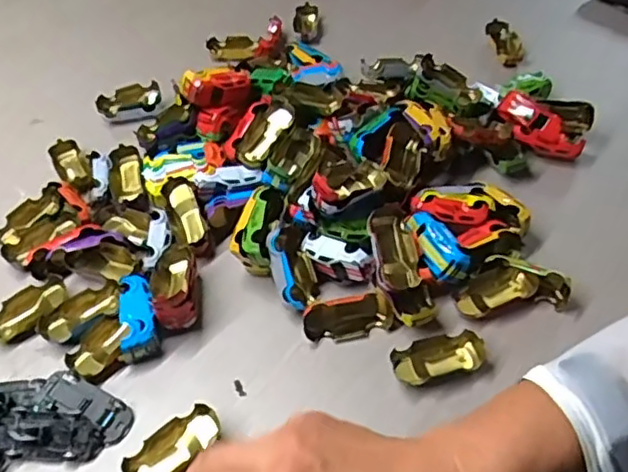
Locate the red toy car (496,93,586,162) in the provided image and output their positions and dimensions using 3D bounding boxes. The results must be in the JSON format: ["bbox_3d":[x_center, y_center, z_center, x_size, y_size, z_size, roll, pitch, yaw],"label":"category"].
[{"bbox_3d":[0.200,-0.096,0.550,0.080,0.028,0.024,44,63,12],"label":"red toy car"}]

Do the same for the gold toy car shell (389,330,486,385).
[{"bbox_3d":[0.088,0.086,0.433,0.064,0.015,0.028,-15,50,-9],"label":"gold toy car shell"}]

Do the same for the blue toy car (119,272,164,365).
[{"bbox_3d":[-0.132,0.059,0.465,0.026,0.027,0.069,-12,50,-6],"label":"blue toy car"}]

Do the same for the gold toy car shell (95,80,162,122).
[{"bbox_3d":[-0.192,-0.142,0.644,0.066,0.020,0.034,-12,50,-6],"label":"gold toy car shell"}]

